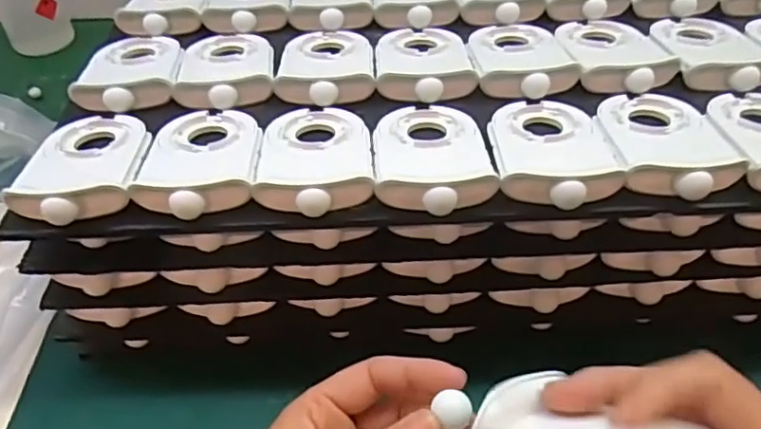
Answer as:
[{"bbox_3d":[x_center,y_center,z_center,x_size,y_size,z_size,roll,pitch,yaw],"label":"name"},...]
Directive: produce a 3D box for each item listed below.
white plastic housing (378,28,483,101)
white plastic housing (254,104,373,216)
[{"bbox_3d":[0.026,-0.097,0.384,0.056,0.015,0.086,-3,44,-1],"label":"white plastic housing"},{"bbox_3d":[-0.034,-0.035,0.325,0.057,0.013,0.090,-4,44,-2],"label":"white plastic housing"}]

